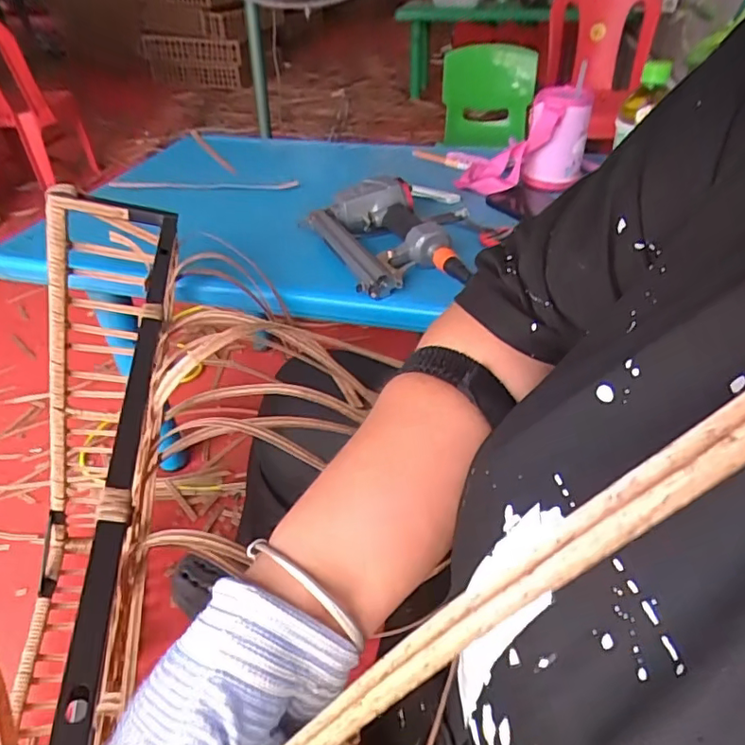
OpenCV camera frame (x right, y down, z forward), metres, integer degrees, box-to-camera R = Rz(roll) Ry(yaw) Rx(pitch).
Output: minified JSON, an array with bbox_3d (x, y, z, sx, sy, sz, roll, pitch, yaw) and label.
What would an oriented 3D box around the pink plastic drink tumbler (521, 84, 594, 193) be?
[{"bbox_3d":[0.296,-0.382,0.909,0.093,0.152,0.113,9,40,9],"label":"pink plastic drink tumbler"}]

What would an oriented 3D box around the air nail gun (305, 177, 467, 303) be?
[{"bbox_3d":[0.014,-0.179,0.737,0.151,0.053,0.243,-11,41,-14],"label":"air nail gun"}]

